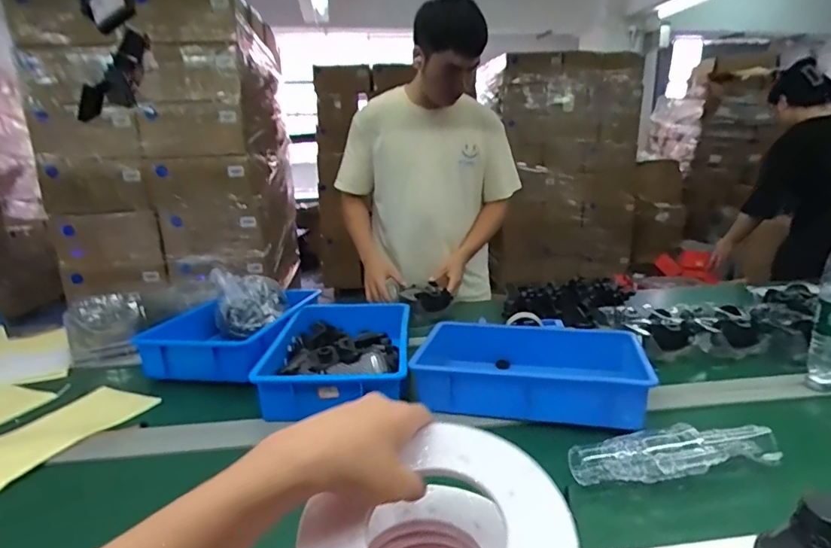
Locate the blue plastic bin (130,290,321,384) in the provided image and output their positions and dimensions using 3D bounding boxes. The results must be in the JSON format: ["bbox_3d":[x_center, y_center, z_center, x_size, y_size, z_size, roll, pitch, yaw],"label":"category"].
[{"bbox_3d":[-0.431,0.133,1.194,0.305,0.085,0.382,0,14,2],"label":"blue plastic bin"}]

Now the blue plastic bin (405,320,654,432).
[{"bbox_3d":[0.220,0.183,0.992,0.424,0.096,0.282,2,15,13],"label":"blue plastic bin"}]

